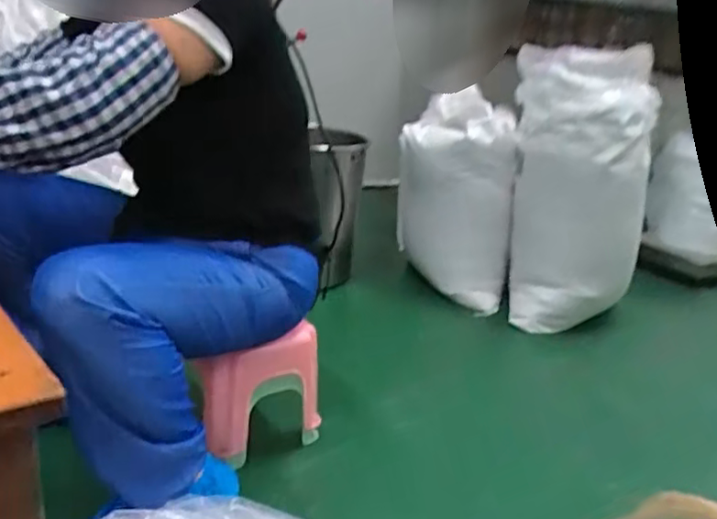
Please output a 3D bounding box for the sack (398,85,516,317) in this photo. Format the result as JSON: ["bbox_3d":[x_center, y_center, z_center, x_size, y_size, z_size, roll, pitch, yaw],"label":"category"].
[{"bbox_3d":[0.260,-0.167,1.753,0.338,0.522,0.183,12,21,16],"label":"sack"}]

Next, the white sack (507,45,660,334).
[{"bbox_3d":[0.517,-0.148,1.581,0.351,0.686,0.205,13,21,19],"label":"white sack"}]

